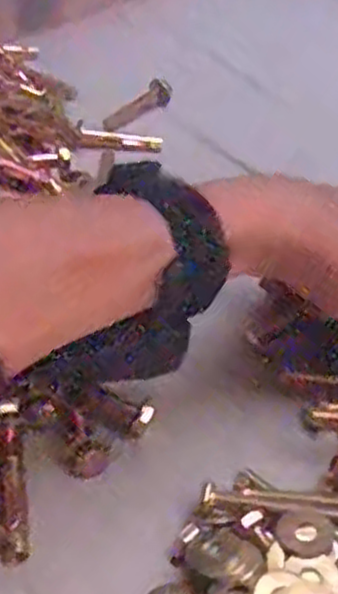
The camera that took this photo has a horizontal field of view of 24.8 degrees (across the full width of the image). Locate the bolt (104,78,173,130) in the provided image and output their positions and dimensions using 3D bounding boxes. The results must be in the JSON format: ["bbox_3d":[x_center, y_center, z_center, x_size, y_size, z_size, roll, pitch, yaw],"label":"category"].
[{"bbox_3d":[-0.022,-0.143,0.568,0.065,0.015,0.016,-34,53,-31],"label":"bolt"}]

